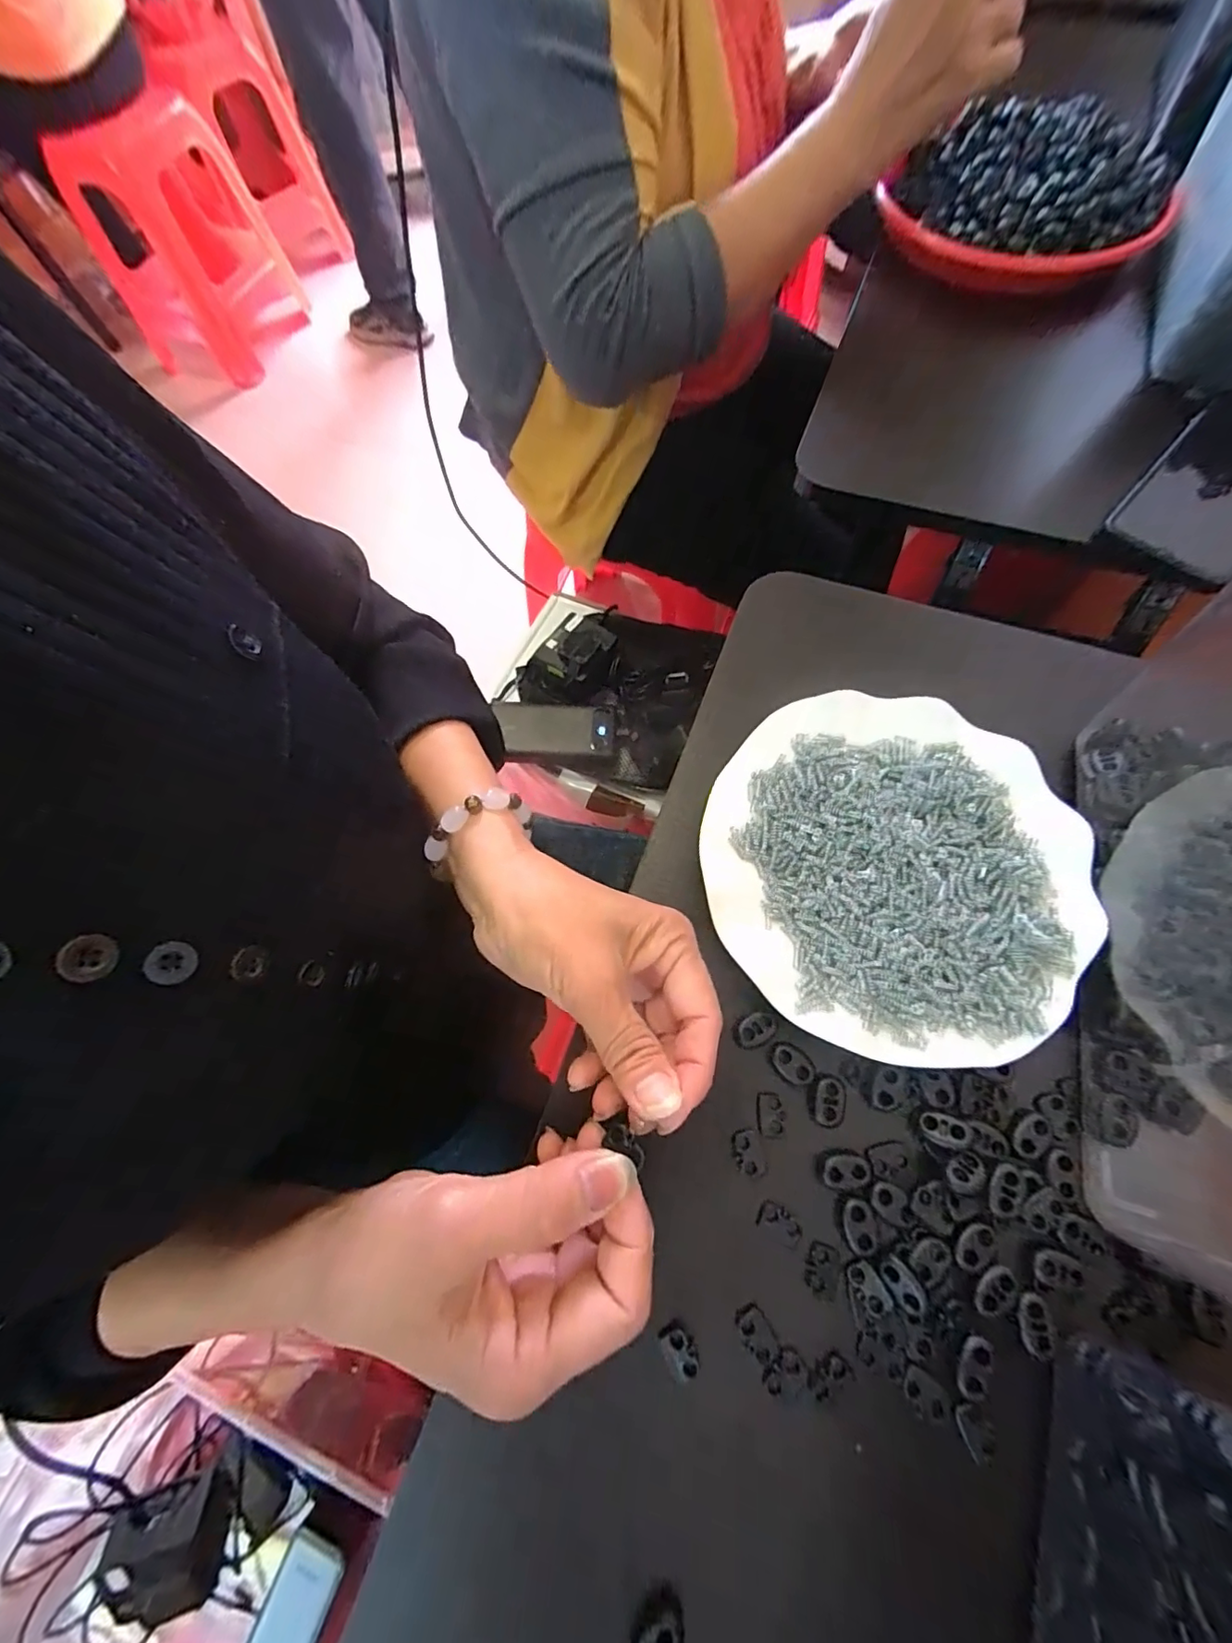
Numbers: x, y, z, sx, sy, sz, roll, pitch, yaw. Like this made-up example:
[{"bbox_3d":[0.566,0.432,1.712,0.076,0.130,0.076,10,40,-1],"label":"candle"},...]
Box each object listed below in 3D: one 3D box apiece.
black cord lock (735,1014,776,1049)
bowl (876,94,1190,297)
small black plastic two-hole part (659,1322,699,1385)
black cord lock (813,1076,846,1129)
[{"bbox_3d":[0.067,0.101,0.264,0.021,0.004,0.014,-28,71,-8],"label":"black cord lock"},{"bbox_3d":[0.345,-0.532,0.465,0.220,0.044,0.193,22,72,10],"label":"bowl"},{"bbox_3d":[0.026,0.217,0.224,0.013,0.005,0.019,-24,70,-6],"label":"small black plastic two-hole part"},{"bbox_3d":[0.098,0.129,0.252,0.013,0.004,0.021,10,70,7],"label":"black cord lock"}]

